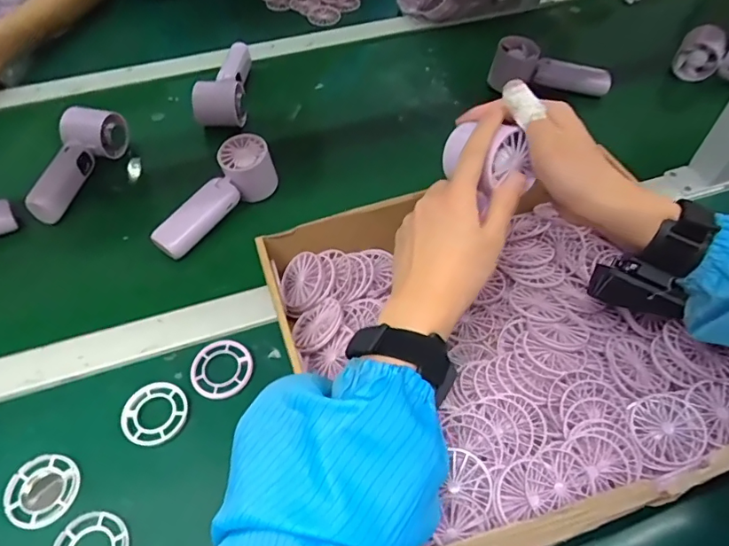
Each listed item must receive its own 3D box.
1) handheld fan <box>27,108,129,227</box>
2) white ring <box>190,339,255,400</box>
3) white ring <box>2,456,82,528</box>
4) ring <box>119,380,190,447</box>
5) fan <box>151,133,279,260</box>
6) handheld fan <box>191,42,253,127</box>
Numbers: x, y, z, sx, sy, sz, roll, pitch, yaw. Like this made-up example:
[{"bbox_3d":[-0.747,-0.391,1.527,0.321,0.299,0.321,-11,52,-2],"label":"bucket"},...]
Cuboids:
[{"bbox_3d":[-0.339,-0.128,0.593,0.059,0.057,0.166,15,56,7],"label":"handheld fan"},{"bbox_3d":[-0.125,0.085,0.450,0.052,0.006,0.055,2,55,-2],"label":"white ring"},{"bbox_3d":[-0.247,0.167,0.392,0.053,0.004,0.051,2,55,-2],"label":"white ring"},{"bbox_3d":[-0.174,0.116,0.423,0.053,0.004,0.052,2,55,-2],"label":"ring"},{"bbox_3d":[-0.160,-0.083,0.544,0.050,0.049,0.150,32,59,17],"label":"fan"},{"bbox_3d":[-0.189,-0.253,0.682,0.065,0.062,0.144,-2,56,-5],"label":"handheld fan"}]

